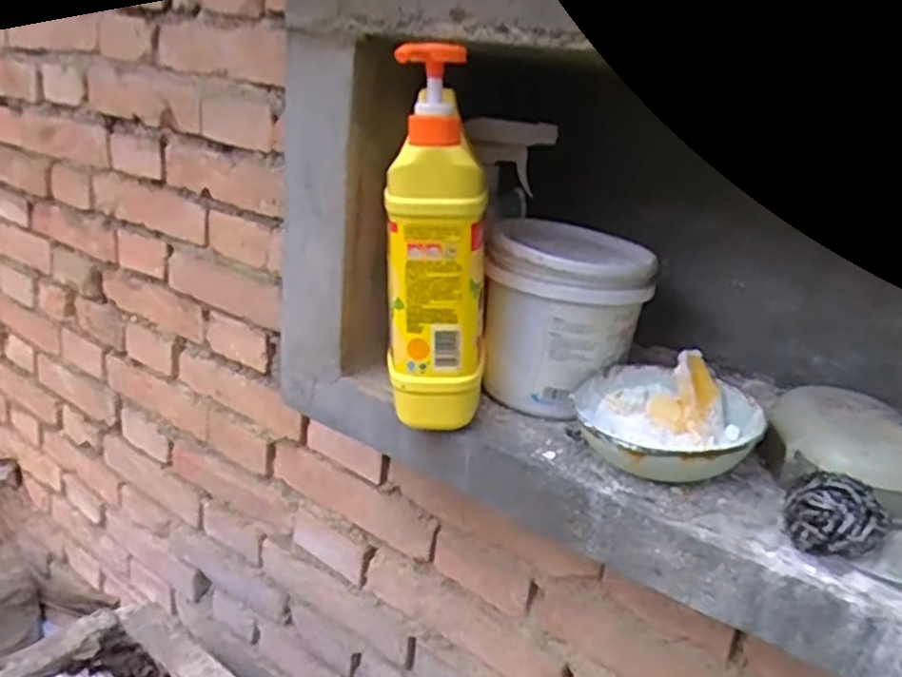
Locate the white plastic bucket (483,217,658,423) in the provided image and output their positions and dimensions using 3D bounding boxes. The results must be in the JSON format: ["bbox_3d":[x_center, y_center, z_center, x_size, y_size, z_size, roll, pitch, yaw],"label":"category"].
[{"bbox_3d":[0.086,-0.016,0.576,0.117,0.123,0.116,8,19,5],"label":"white plastic bucket"}]

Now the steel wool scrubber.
[{"bbox_3d":[0.220,0.102,0.423,0.051,0.034,0.043,17,22,29],"label":"steel wool scrubber"}]

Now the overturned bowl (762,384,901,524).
[{"bbox_3d":[0.267,0.073,0.488,0.108,0.050,0.091,15,21,24],"label":"overturned bowl"}]

